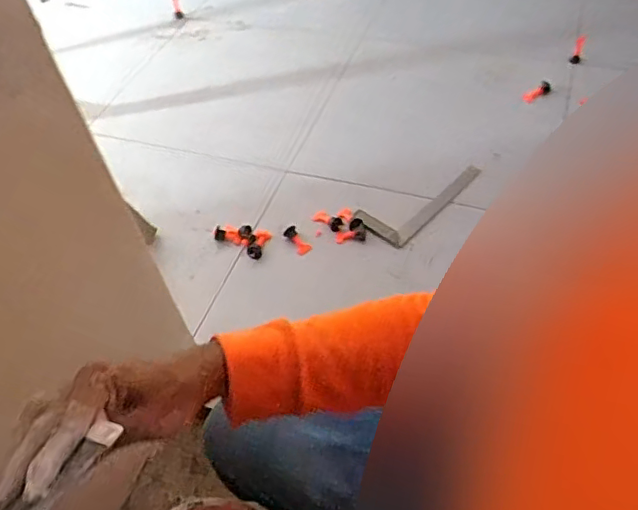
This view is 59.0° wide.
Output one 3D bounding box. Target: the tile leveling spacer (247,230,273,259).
[{"bbox_3d":[-0.134,-0.025,1.242,0.034,0.028,0.073,18,55,19],"label":"tile leveling spacer"}]

